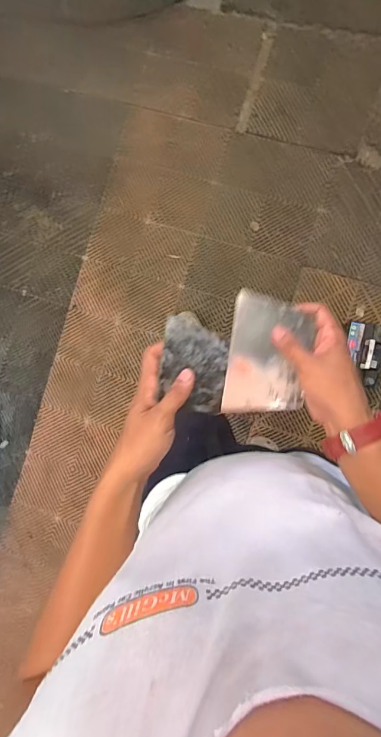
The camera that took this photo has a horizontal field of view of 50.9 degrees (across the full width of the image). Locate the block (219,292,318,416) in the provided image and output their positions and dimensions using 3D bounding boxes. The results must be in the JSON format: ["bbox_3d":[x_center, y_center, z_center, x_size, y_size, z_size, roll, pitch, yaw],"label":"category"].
[{"bbox_3d":[0.096,-0.015,0.496,0.097,0.012,0.147,8,92,8],"label":"block"}]

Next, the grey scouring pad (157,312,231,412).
[{"bbox_3d":[0.006,-0.002,0.474,0.009,0.099,0.117,18,103,49],"label":"grey scouring pad"}]

